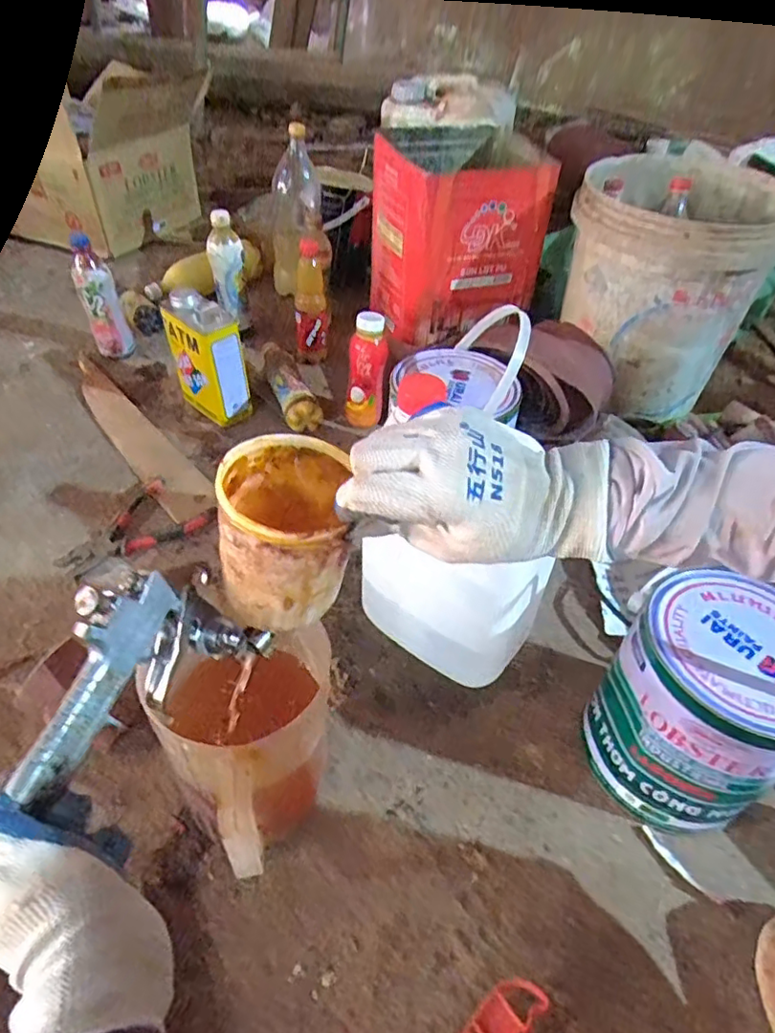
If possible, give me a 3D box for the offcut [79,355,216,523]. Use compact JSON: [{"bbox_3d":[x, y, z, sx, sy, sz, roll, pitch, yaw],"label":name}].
[{"bbox_3d":[-0.407,-0.137,0.938,0.074,0.011,0.464,-30,54,-30],"label":"offcut"}]

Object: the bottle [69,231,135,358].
[{"bbox_3d":[-0.499,-0.375,1.035,0.067,0.197,0.053,-17,49,-21],"label":"bottle"}]

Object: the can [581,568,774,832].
[{"bbox_3d":[0.277,0.176,0.533,0.147,0.192,0.147,-26,52,-27],"label":"can"}]

